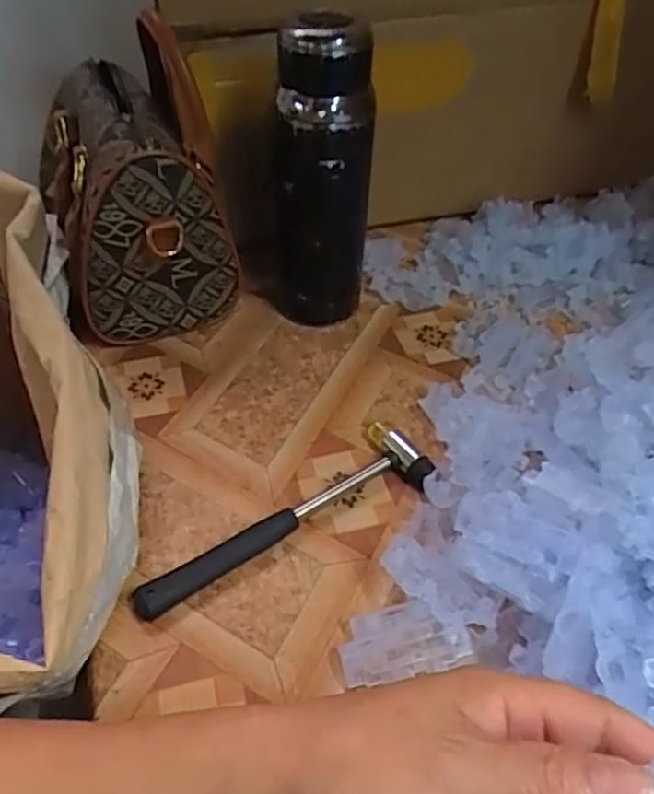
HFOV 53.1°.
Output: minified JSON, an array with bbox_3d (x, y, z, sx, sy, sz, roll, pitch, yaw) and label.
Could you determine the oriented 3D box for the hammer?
[{"bbox_3d":[-0.028,0.071,0.416,0.202,0.019,0.055,-22,49,-21],"label":"hammer"}]

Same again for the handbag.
[{"bbox_3d":[-0.170,-0.174,0.565,0.133,0.171,0.241,-14,46,-16],"label":"handbag"}]

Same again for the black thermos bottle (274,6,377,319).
[{"bbox_3d":[-0.007,-0.163,0.511,0.081,0.225,0.059,-4,45,-4],"label":"black thermos bottle"}]

